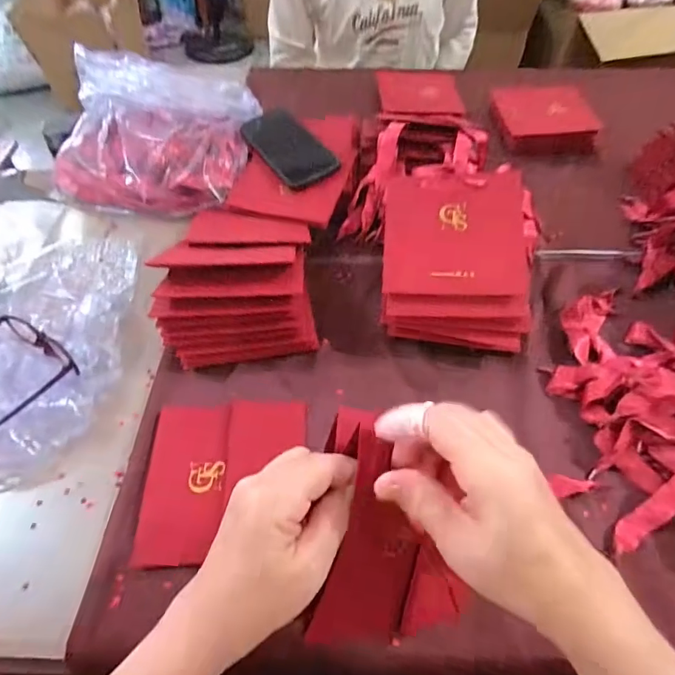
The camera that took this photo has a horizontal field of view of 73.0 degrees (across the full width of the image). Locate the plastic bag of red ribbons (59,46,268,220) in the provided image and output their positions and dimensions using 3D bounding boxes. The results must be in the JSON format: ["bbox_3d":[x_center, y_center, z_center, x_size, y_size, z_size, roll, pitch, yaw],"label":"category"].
[{"bbox_3d":[-0.257,-0.301,0.653,0.270,0.107,0.251,7,55,5],"label":"plastic bag of red ribbons"}]

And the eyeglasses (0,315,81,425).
[{"bbox_3d":[-0.346,0.046,0.439,0.150,0.037,0.153,34,61,21],"label":"eyeglasses"}]

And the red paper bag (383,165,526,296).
[{"bbox_3d":[0.121,-0.113,0.474,0.139,0.007,0.144,2,75,8],"label":"red paper bag"}]

